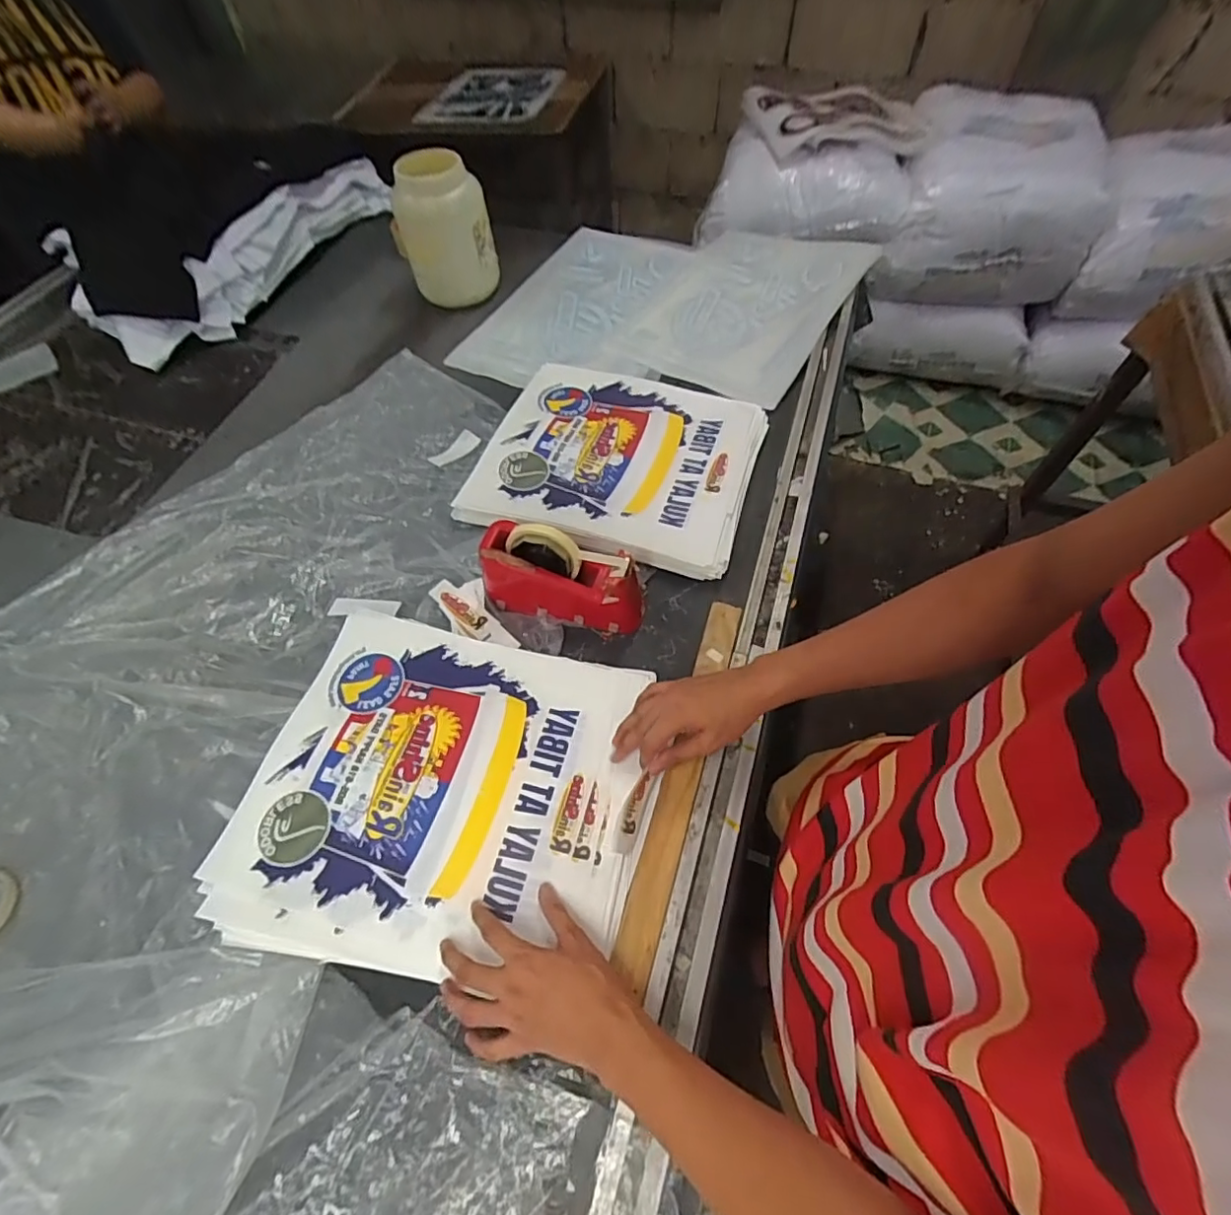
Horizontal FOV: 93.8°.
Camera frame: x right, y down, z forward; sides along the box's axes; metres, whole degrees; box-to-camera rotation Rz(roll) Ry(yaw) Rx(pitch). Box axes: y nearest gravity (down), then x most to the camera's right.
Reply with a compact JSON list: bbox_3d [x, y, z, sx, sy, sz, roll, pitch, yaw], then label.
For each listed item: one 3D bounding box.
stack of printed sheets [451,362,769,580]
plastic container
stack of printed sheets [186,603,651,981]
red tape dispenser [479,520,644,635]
[{"bbox_3d":[0.007,-0.232,0.872,0.388,0.037,0.353,14,58,14],"label":"stack of printed sheets"},{"bbox_3d":[-0.336,-0.752,1.140,0.174,0.235,0.164,-17,57,-7],"label":"plastic container"},{"bbox_3d":[-0.176,0.186,0.614,0.406,0.028,0.344,8,57,10],"label":"stack of printed sheets"},{"bbox_3d":[-0.067,-0.042,0.723,0.208,0.118,0.075,13,59,12],"label":"red tape dispenser"}]

